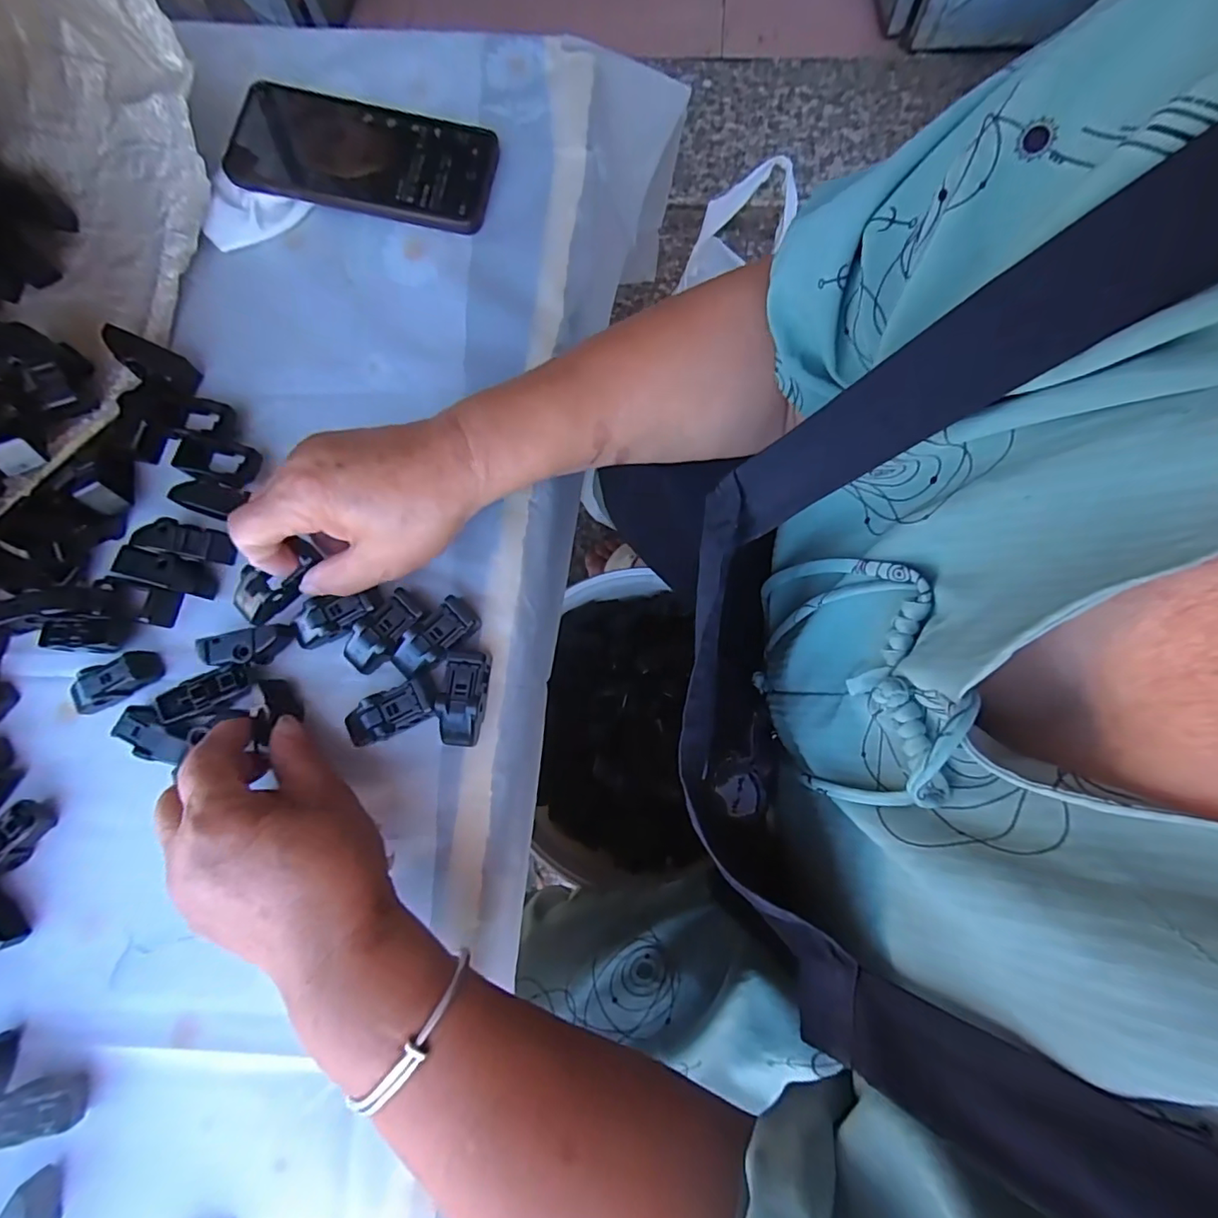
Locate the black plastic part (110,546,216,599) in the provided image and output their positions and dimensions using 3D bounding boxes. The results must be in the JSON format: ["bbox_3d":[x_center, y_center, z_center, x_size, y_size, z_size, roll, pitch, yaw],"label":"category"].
[{"bbox_3d":[-0.250,-0.022,0.309,0.051,0.018,0.018,15,79,6],"label":"black plastic part"}]

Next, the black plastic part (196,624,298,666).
[{"bbox_3d":[-0.197,0.021,0.303,0.048,0.018,0.018,-12,77,0],"label":"black plastic part"}]

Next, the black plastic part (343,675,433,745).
[{"bbox_3d":[-0.116,0.056,0.293,0.048,0.016,0.023,-30,78,-4],"label":"black plastic part"}]

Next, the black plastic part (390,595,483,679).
[{"bbox_3d":[-0.095,0.017,0.300,0.022,0.014,0.048,41,83,11],"label":"black plastic part"}]

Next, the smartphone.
[{"bbox_3d":[-0.172,-0.304,0.368,0.188,0.015,0.082,9,78,5],"label":"smartphone"}]

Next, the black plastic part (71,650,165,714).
[{"bbox_3d":[-0.272,0.040,0.303,0.042,0.017,0.020,-30,78,-4],"label":"black plastic part"}]

